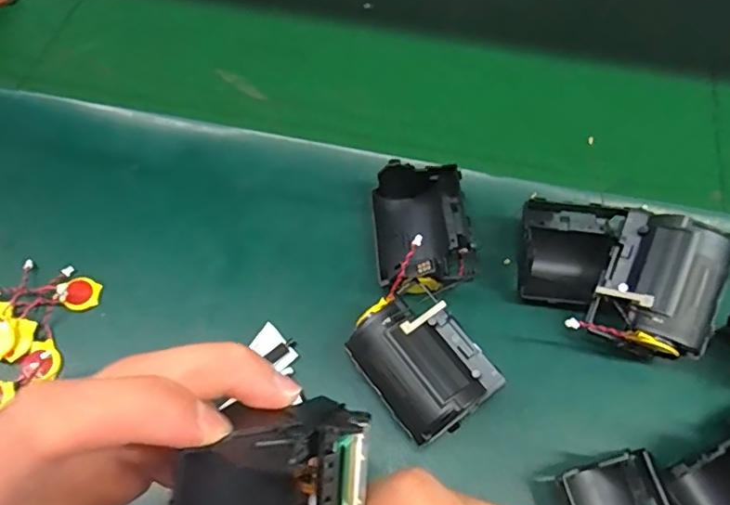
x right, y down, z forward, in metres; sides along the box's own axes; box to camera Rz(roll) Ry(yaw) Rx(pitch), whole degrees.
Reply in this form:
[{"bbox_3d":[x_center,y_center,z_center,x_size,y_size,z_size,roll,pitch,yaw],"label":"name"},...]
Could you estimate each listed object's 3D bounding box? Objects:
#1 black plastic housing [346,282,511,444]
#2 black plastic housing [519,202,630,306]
[{"bbox_3d":[0.028,0.058,0.287,0.053,0.044,0.067,-33,66,-15],"label":"black plastic housing"},{"bbox_3d":[0.114,0.004,0.316,0.054,0.033,0.051,7,64,5],"label":"black plastic housing"}]

